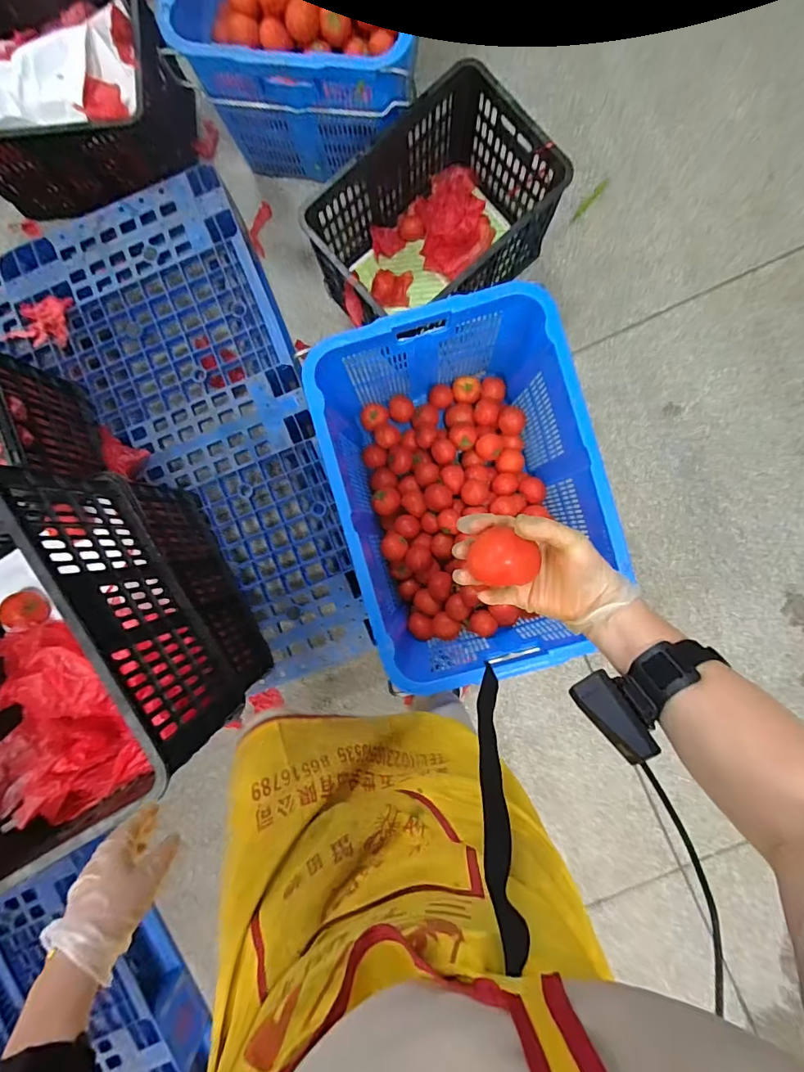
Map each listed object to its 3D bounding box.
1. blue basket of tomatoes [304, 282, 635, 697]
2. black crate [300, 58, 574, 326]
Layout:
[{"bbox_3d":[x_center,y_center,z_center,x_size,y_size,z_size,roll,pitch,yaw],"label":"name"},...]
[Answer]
[{"bbox_3d":[0.123,-0.089,1.010,0.473,0.370,0.654,-16,90,3],"label":"blue basket of tomatoes"},{"bbox_3d":[0.060,-0.695,1.073,0.501,0.248,0.341,-41,89,2],"label":"black crate"}]

